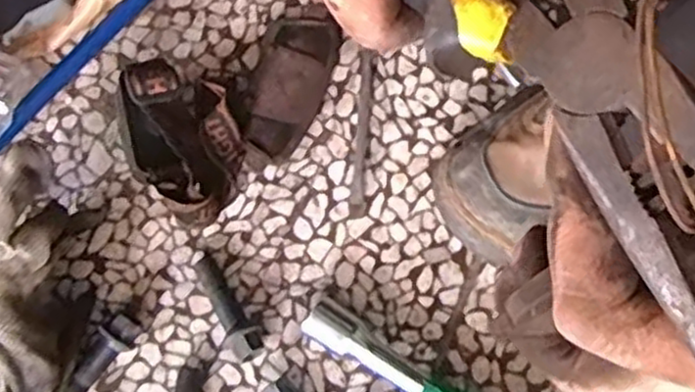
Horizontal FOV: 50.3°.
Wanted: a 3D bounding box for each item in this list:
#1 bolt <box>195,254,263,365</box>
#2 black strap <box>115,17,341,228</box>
[{"bbox_3d":[-0.068,0.061,0.417,0.018,0.023,0.067,-32,77,-6],"label":"bolt"},{"bbox_3d":[-0.067,-0.062,0.439,0.090,0.045,0.149,43,81,12],"label":"black strap"}]

